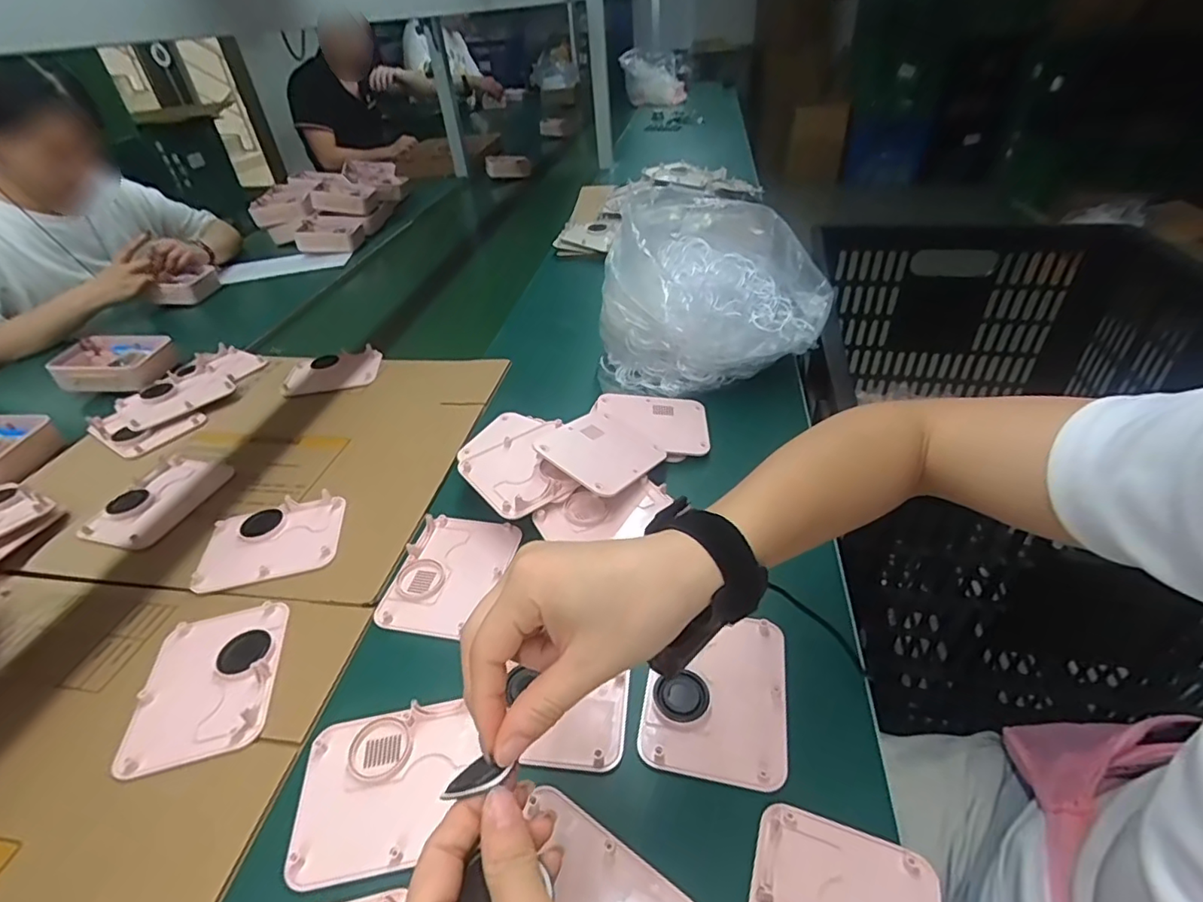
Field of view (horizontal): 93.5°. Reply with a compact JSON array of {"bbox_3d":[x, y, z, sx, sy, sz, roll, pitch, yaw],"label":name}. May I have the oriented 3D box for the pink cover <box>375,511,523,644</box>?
[{"bbox_3d":[-0.134,0.107,0.507,0.091,0.010,0.124,6,39,11],"label":"pink cover"}]

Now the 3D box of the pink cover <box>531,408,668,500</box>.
[{"bbox_3d":[0.001,-0.001,0.567,0.096,0.008,0.123,34,34,18],"label":"pink cover"}]

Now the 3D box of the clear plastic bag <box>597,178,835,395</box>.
[{"bbox_3d":[0.135,-0.187,0.701,0.274,0.187,0.175,1,38,6],"label":"clear plastic bag"}]

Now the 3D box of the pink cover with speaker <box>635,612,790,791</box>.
[{"bbox_3d":[0.083,0.170,0.407,0.097,0.010,0.121,6,39,12],"label":"pink cover with speaker"}]

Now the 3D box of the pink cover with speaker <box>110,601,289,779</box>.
[{"bbox_3d":[-0.297,0.173,0.430,0.095,0.013,0.121,-12,39,-10],"label":"pink cover with speaker"}]

